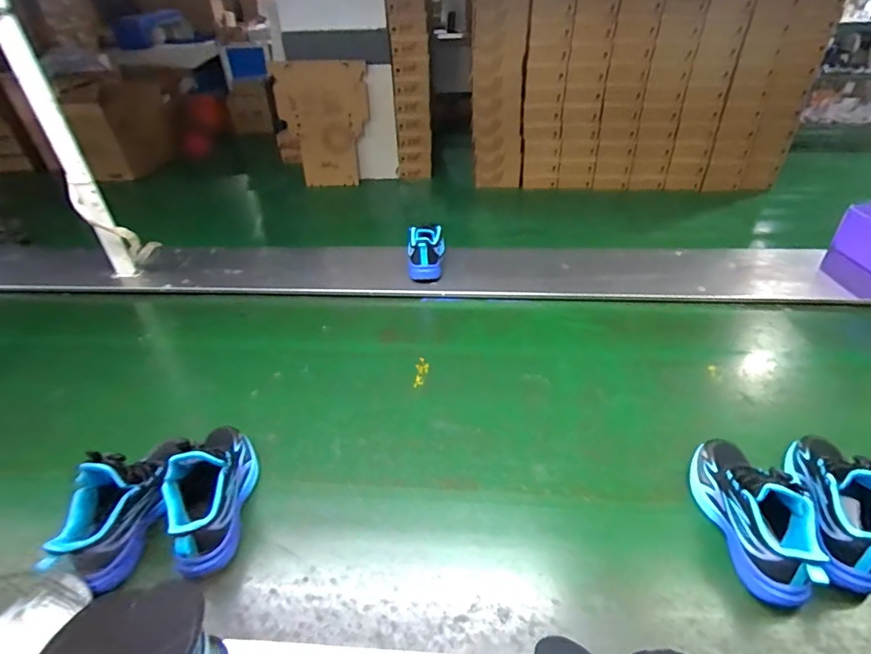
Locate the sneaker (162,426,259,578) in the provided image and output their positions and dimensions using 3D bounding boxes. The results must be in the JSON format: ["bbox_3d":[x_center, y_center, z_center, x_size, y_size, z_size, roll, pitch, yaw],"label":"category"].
[{"bbox_3d":[-0.338,0.241,0.729,0.087,0.156,0.235,-5,38,-2],"label":"sneaker"}]

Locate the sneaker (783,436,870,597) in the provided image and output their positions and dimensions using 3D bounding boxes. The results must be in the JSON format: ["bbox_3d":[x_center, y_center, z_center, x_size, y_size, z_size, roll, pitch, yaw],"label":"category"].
[{"bbox_3d":[0.588,0.240,0.697,0.091,0.139,0.246,8,39,13],"label":"sneaker"}]

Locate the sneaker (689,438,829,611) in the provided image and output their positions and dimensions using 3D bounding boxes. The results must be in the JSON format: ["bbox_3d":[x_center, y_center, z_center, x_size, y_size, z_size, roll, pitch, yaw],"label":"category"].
[{"bbox_3d":[0.453,0.254,0.694,0.091,0.124,0.238,-4,38,-2],"label":"sneaker"}]

